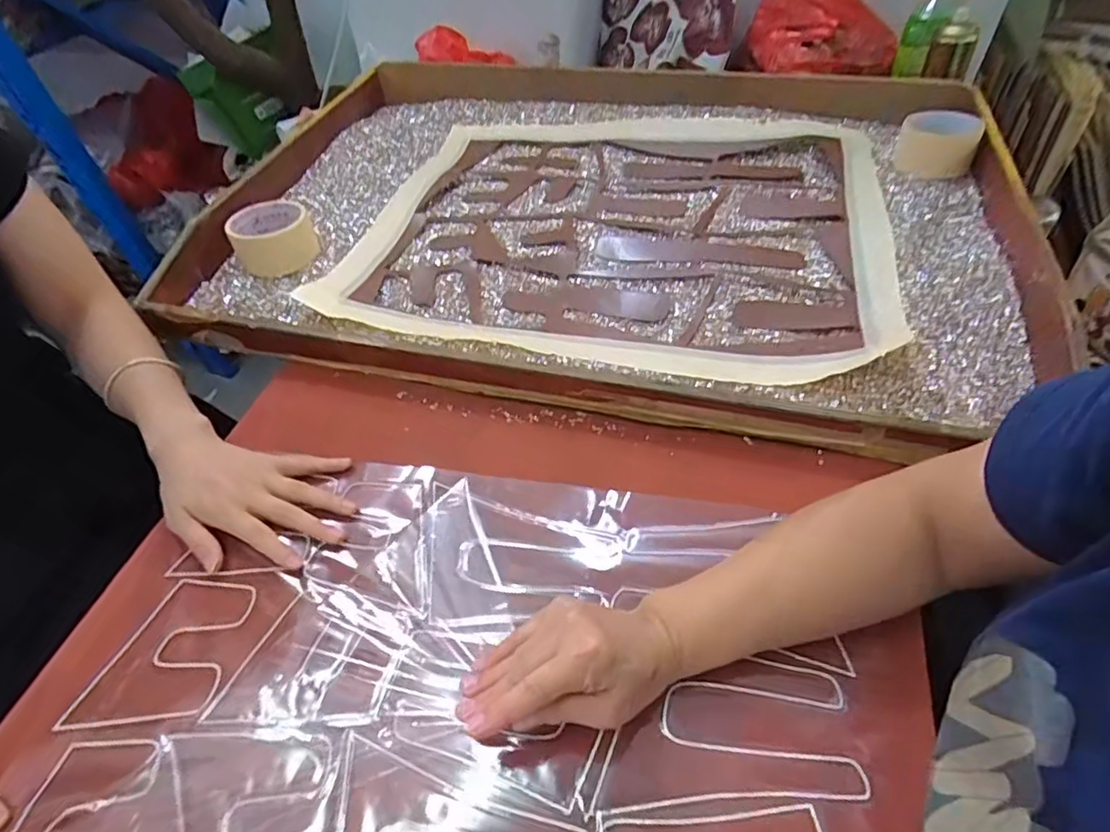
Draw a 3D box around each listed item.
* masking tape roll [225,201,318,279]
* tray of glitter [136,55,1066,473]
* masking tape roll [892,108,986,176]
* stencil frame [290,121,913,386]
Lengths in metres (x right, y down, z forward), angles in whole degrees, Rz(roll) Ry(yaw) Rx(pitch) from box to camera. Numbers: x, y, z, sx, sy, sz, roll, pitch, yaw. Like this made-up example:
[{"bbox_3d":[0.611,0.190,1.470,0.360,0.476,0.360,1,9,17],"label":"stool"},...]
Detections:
[{"bbox_3d":[-0.335,-0.212,0.716,0.088,0.051,0.089,-2,49,2],"label":"masking tape roll"},{"bbox_3d":[0.051,-0.268,0.731,0.903,0.060,0.616,11,52,11],"label":"tray of glitter"},{"bbox_3d":[0.465,-0.331,0.729,0.087,0.054,0.087,-1,51,1],"label":"masking tape roll"},{"bbox_3d":[0.078,-0.240,0.721,0.598,0.033,0.475,10,52,10],"label":"stencil frame"}]

